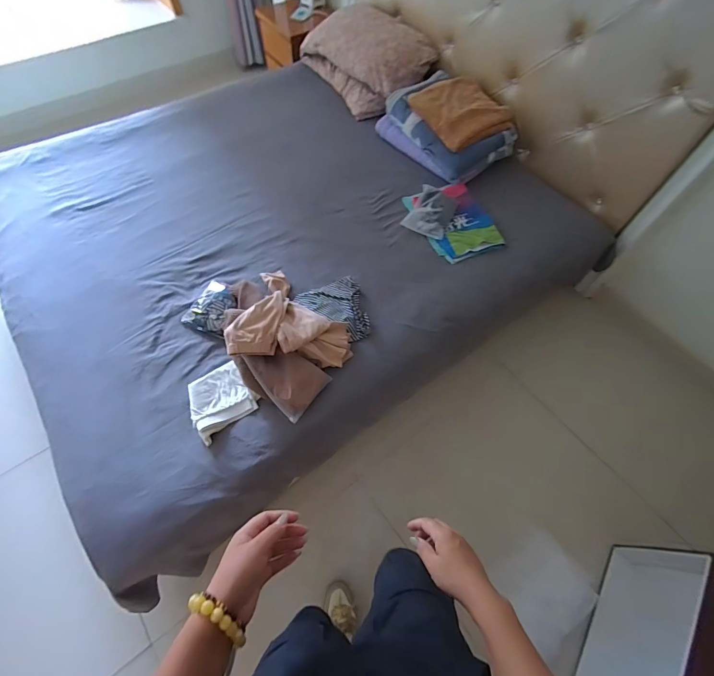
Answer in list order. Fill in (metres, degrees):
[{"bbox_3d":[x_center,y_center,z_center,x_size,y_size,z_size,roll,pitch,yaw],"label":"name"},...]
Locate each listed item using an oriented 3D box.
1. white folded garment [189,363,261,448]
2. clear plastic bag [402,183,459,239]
[{"bbox_3d":[-0.407,0.178,1.092,0.185,0.033,0.184,-35,66,-21],"label":"white folded garment"},{"bbox_3d":[0.307,-0.522,1.487,0.166,0.045,0.275,23,60,11],"label":"clear plastic bag"}]

